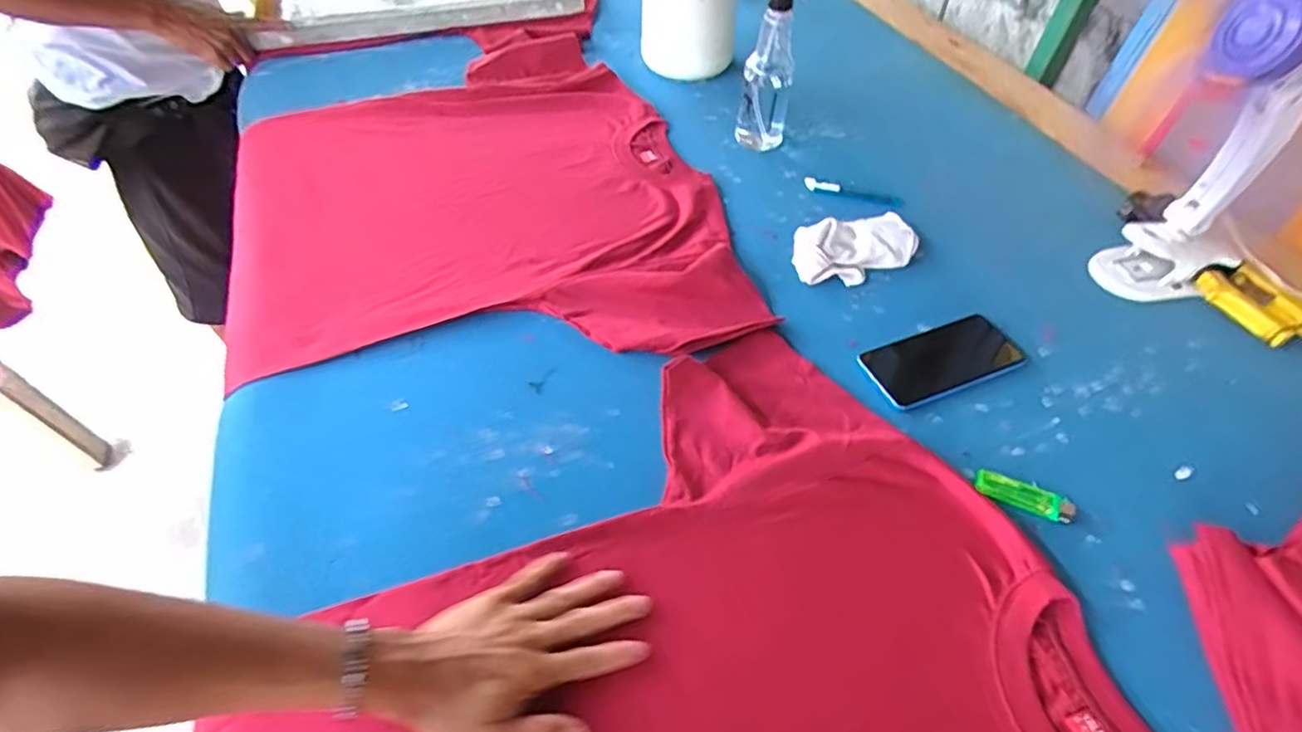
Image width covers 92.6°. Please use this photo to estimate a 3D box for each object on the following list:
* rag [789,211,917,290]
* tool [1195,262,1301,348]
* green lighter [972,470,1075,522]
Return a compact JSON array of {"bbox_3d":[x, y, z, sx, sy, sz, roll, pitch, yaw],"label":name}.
[{"bbox_3d":[0.245,-0.143,0.743,0.158,0.033,0.081,-12,52,-12],"label":"rag"},{"bbox_3d":[0.667,-0.065,0.687,0.058,0.035,0.109,-18,54,-17],"label":"tool"},{"bbox_3d":[0.329,0.115,0.549,0.078,0.012,0.021,22,53,15],"label":"green lighter"}]

